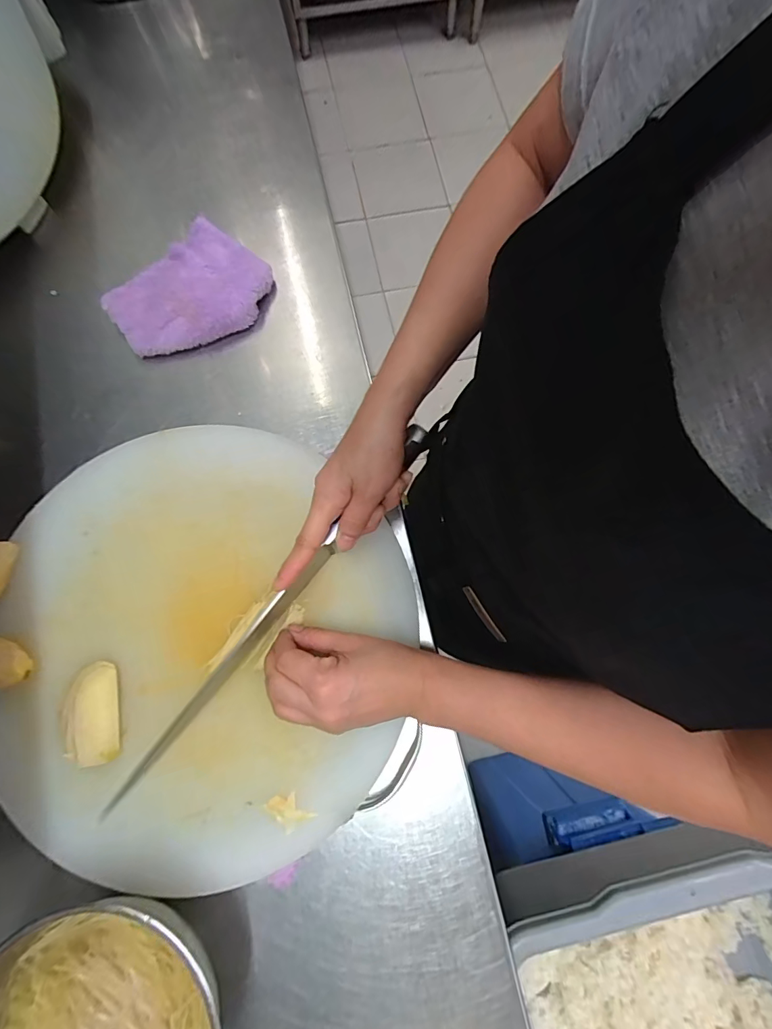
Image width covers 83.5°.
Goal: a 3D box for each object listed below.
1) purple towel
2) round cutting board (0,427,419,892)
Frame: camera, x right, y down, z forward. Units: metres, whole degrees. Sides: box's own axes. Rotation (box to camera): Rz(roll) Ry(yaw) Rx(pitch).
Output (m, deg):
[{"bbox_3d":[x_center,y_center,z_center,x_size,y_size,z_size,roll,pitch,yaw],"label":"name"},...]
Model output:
[{"bbox_3d":[-0.198,-0.223,0.438,0.150,0.027,0.119,-42,81,-9],"label":"purple towel"},{"bbox_3d":[-0.152,0.099,0.362,0.334,0.024,0.351,0,78,0],"label":"round cutting board"}]

